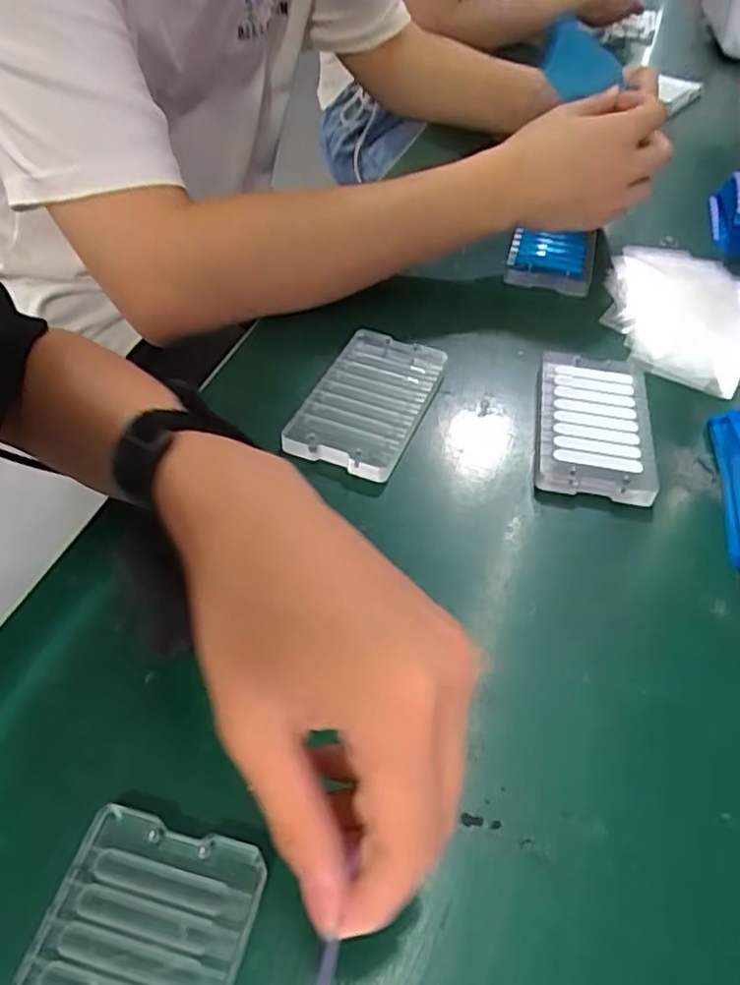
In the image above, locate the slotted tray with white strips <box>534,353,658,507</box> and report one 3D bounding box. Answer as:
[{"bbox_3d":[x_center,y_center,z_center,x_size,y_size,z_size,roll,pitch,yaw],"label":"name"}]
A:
[{"bbox_3d":[0.141,-0.046,0.429,0.069,0.011,0.122,10,49,4],"label":"slotted tray with white strips"}]

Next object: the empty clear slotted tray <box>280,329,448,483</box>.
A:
[{"bbox_3d":[-0.002,-0.057,0.429,0.070,0.011,0.121,17,50,11],"label":"empty clear slotted tray"}]

